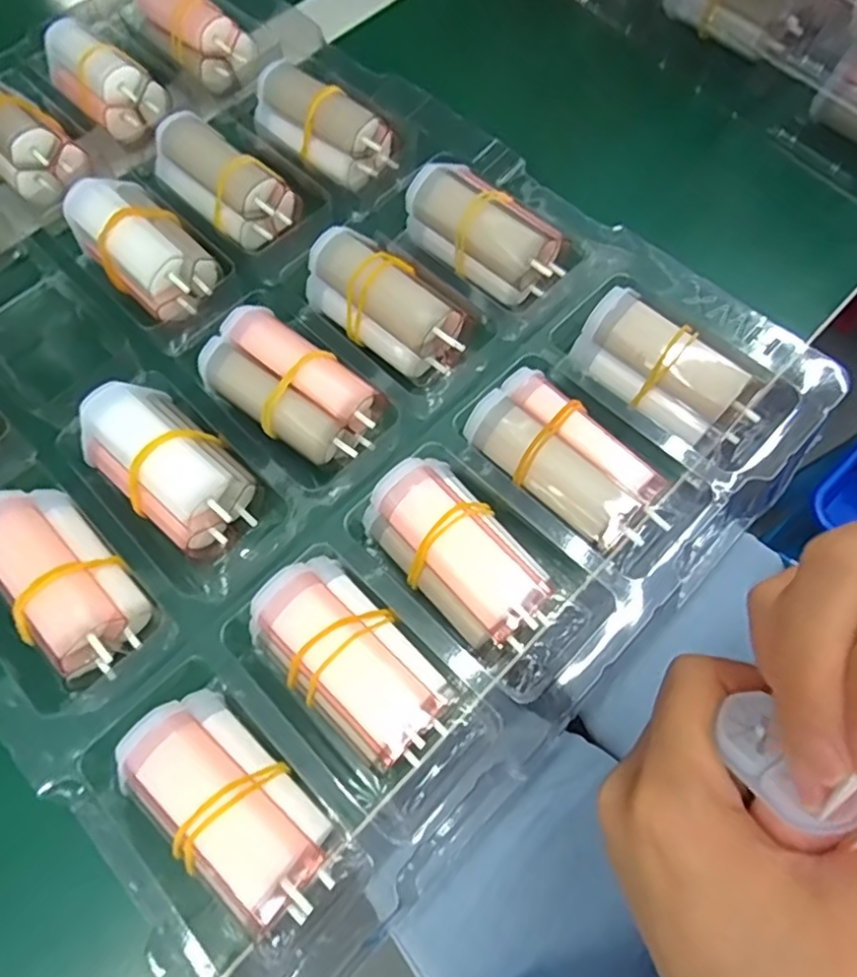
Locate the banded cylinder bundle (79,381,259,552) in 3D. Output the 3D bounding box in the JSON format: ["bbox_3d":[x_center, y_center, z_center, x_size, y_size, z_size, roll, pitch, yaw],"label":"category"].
[{"bbox_3d":[-0.093,-0.010,0.225,0.067,0.024,0.036,38,74,16],"label":"banded cylinder bundle"}]

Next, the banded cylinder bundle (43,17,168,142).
[{"bbox_3d":[-0.161,-0.198,0.305,0.067,0.024,0.031,37,73,16],"label":"banded cylinder bundle"}]

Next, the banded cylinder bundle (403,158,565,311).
[{"bbox_3d":[0.025,-0.107,0.259,0.033,0.026,0.067,-43,72,-14],"label":"banded cylinder bundle"}]

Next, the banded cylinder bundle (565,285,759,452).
[{"bbox_3d":[0.087,-0.044,0.231,0.066,0.022,0.028,39,74,17],"label":"banded cylinder bundle"}]

